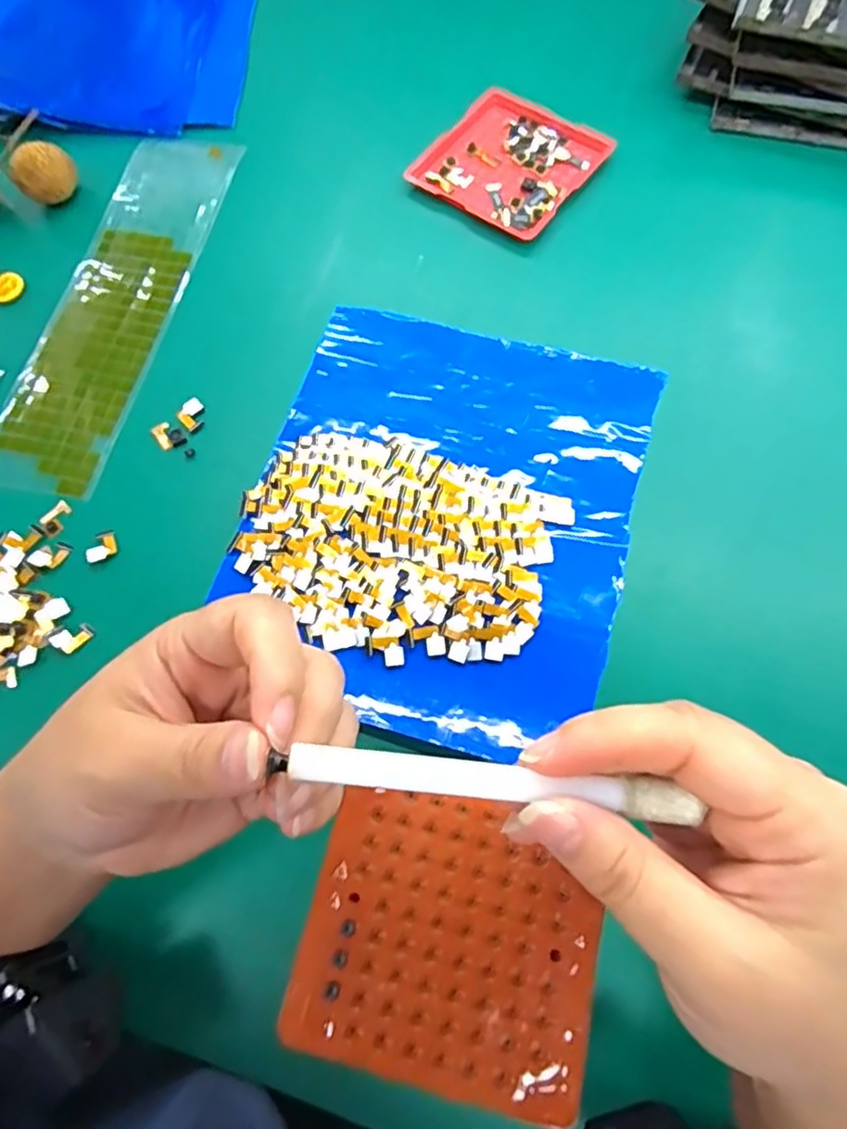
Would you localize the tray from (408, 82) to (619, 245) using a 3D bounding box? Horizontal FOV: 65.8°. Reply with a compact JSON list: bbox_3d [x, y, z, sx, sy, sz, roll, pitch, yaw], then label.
[{"bbox_3d":[0.055,-0.261,0.423,0.101,0.009,0.096,36,74,16],"label":"tray"}]

